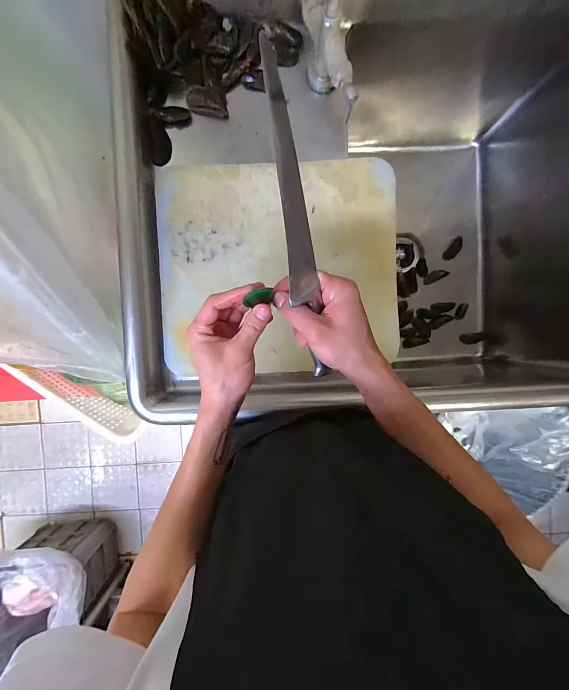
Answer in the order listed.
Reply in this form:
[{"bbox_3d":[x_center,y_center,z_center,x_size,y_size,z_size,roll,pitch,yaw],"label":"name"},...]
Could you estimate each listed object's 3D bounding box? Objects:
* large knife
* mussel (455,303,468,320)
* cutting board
[{"bbox_3d":[0.016,-0.082,0.298,0.029,0.025,0.302,-13,126,-1],"label":"large knife"},{"bbox_3d":[0.502,-0.096,0.890,0.024,0.023,0.046,23,91,-1],"label":"mussel"},{"bbox_3d":[-0.011,-0.127,0.525,0.386,0.029,0.339,-2,92,-1],"label":"cutting board"}]

